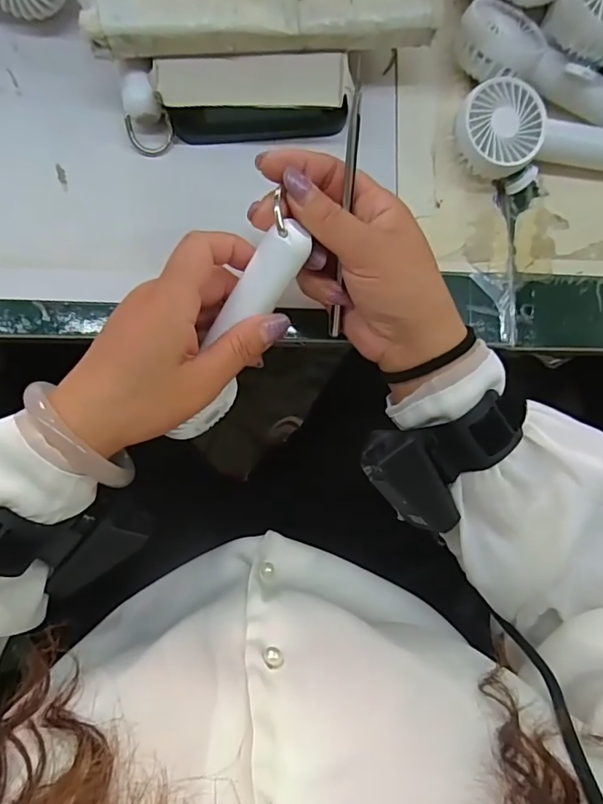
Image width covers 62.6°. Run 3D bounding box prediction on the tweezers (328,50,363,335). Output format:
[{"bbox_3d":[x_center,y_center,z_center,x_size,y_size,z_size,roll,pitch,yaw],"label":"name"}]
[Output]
[{"bbox_3d":[0.024,-0.102,0.270,0.006,0.006,0.140,1,121,-5],"label":"tweezers"}]

